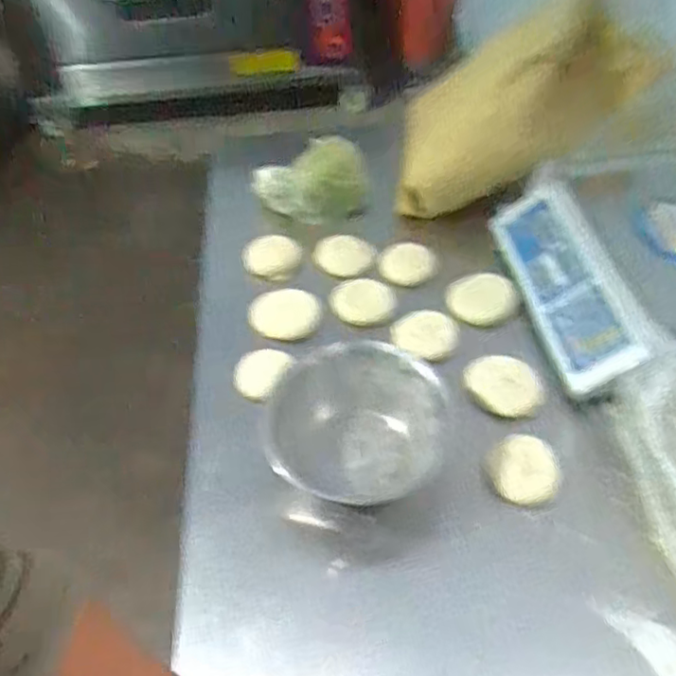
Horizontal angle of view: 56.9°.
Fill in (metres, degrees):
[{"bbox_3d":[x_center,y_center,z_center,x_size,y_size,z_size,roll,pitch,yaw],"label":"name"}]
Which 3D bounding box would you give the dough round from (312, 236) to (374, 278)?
[{"bbox_3d":[0.010,-0.132,0.977,0.092,0.032,0.069,-5,49,-1],"label":"dough round"}]

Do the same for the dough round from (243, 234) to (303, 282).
[{"bbox_3d":[-0.106,-0.135,0.999,0.090,0.031,0.091,-2,49,2],"label":"dough round"}]

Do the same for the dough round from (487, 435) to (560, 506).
[{"bbox_3d":[0.211,0.151,0.709,0.076,0.027,0.076,-2,49,2],"label":"dough round"}]

